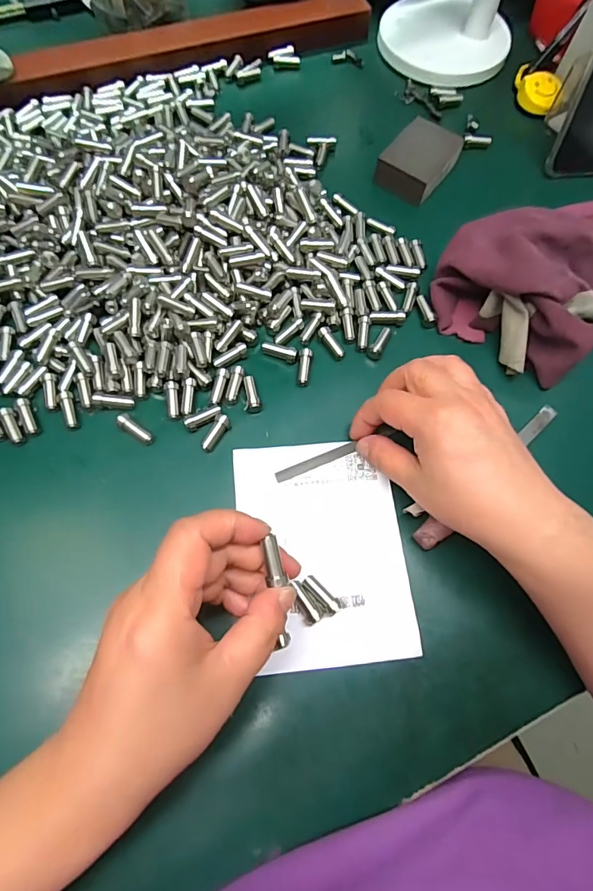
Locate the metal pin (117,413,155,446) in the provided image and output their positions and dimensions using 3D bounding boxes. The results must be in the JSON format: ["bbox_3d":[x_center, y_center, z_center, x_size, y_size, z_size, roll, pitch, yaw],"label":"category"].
[{"bbox_3d":[-0.111,-0.011,0.309,0.028,0.009,0.010,38,73,-2],"label":"metal pin"}]

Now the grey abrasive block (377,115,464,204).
[{"bbox_3d":[0.109,-0.254,0.399,0.051,0.021,0.071,34,71,10],"label":"grey abrasive block"}]

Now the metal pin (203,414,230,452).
[{"bbox_3d":[-0.055,-0.008,0.310,0.007,0.008,0.027,25,70,6],"label":"metal pin"}]

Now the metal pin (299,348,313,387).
[{"bbox_3d":[0.006,-0.058,0.330,0.009,0.008,0.028,5,83,1],"label":"metal pin"}]

